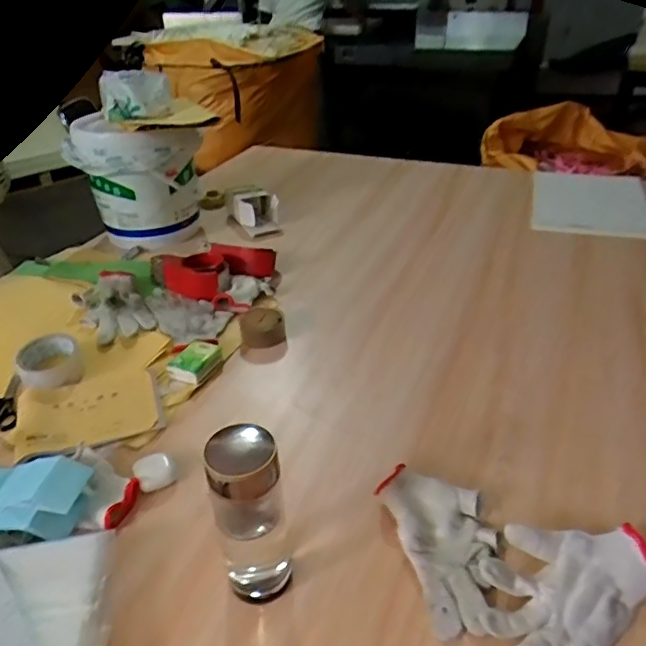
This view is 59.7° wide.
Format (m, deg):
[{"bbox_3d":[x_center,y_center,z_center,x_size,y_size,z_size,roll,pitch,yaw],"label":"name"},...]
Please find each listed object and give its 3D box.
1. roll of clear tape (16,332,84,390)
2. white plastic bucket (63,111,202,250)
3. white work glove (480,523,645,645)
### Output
[{"bbox_3d":[-0.408,0.057,0.842,0.085,0.035,0.088,-1,37,1],"label":"roll of clear tape"},{"bbox_3d":[-0.388,-0.317,1.193,0.237,0.230,0.196,-15,36,-19],"label":"white plastic bucket"},{"bbox_3d":[0.231,0.253,0.544,0.180,0.032,0.124,-30,45,-32],"label":"white work glove"}]

